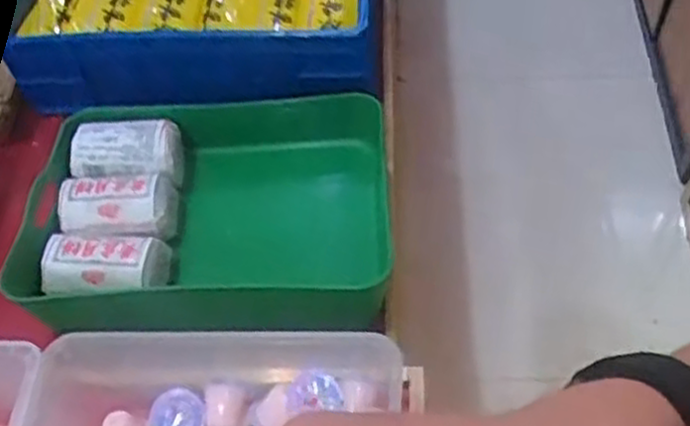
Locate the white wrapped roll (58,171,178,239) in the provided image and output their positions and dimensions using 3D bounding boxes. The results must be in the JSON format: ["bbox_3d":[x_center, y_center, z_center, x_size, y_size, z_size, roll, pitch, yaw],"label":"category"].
[{"bbox_3d":[-0.266,-0.002,0.918,0.128,0.072,0.085,-5,56,2],"label":"white wrapped roll"}]

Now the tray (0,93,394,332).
[{"bbox_3d":[-0.153,0.001,0.926,0.407,0.121,0.290,-5,56,2],"label":"tray"}]

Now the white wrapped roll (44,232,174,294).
[{"bbox_3d":[-0.259,0.057,0.843,0.126,0.045,0.073,-3,56,3],"label":"white wrapped roll"}]

